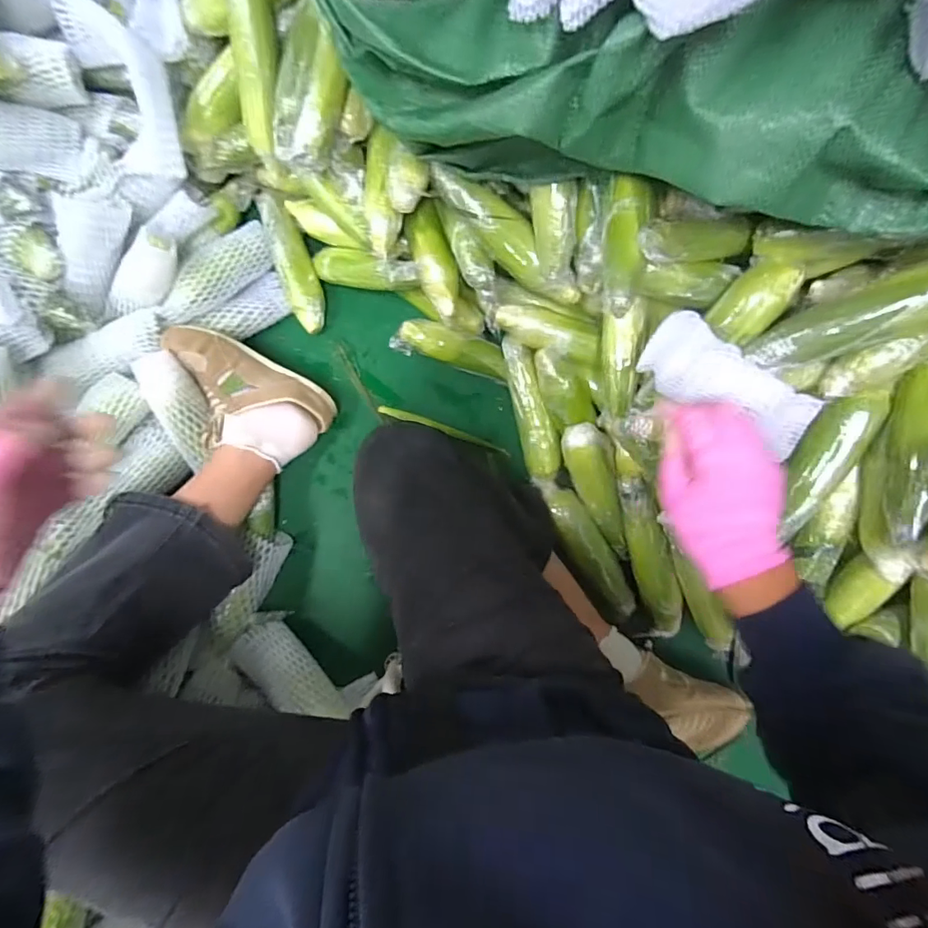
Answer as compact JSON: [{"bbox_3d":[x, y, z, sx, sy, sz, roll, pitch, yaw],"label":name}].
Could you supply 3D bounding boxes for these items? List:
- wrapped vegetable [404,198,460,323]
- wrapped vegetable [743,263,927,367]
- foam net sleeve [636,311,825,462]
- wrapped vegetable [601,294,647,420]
[{"bbox_3d":[-0.041,-0.276,0.678,0.050,0.043,0.153,-16,100,-1],"label":"wrapped vegetable"},{"bbox_3d":[0.386,-0.143,0.472,0.207,0.043,0.053,-17,82,30],"label":"wrapped vegetable"},{"bbox_3d":[0.278,-0.081,0.532,0.184,0.032,0.077,36,113,4],"label":"foam net sleeve"},{"bbox_3d":[0.192,-0.127,0.604,0.050,0.039,0.142,2,102,1],"label":"wrapped vegetable"}]

